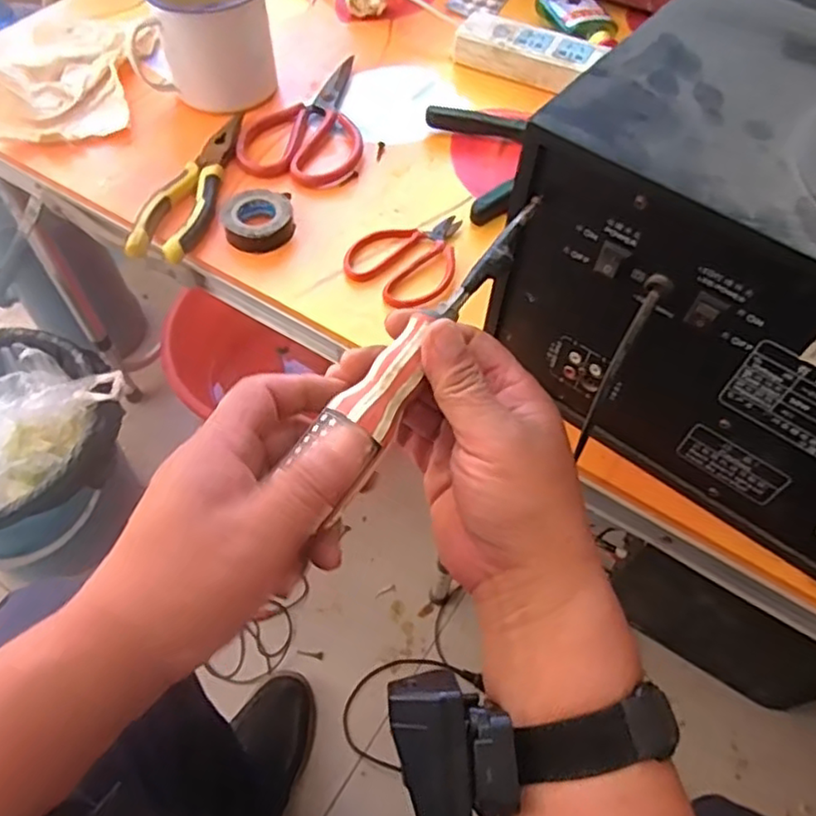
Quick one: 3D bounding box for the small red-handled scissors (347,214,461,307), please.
[{"bbox_3d":[0.007,-0.120,0.517,0.101,0.011,0.078,-40,66,-23],"label":"small red-handled scissors"}]

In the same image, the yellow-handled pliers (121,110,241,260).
[{"bbox_3d":[-0.178,-0.186,0.551,0.046,0.021,0.177,9,58,5],"label":"yellow-handled pliers"}]

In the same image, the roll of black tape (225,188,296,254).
[{"bbox_3d":[-0.118,-0.150,0.527,0.054,0.023,0.050,0,57,-1],"label":"roll of black tape"}]

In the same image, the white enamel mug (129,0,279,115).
[{"bbox_3d":[-0.193,-0.352,0.607,0.126,0.107,0.110,-17,59,-11],"label":"white enamel mug"}]

